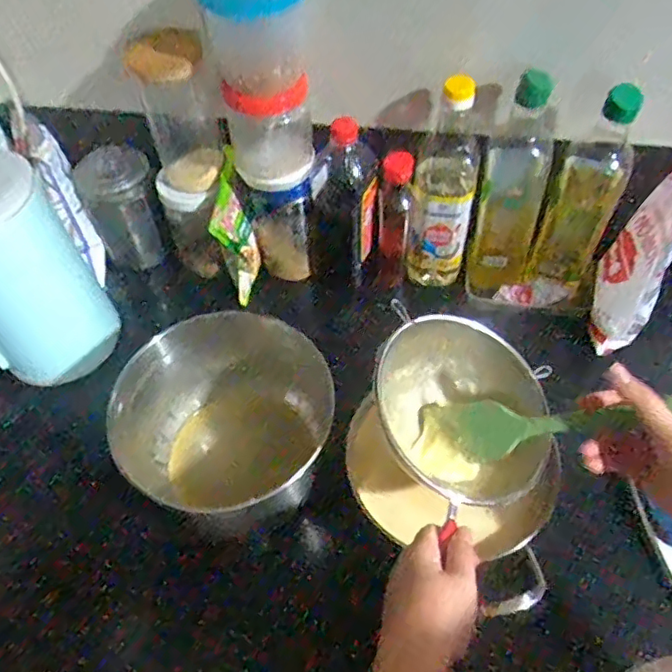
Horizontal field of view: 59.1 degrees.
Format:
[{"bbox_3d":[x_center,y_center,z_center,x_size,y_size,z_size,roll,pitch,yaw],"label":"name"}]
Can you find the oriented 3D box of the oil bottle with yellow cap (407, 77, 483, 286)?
[{"bbox_3d":[0.134,-0.183,0.738,0.076,0.272,0.074,7,55,7],"label":"oil bottle with yellow cap"}]

